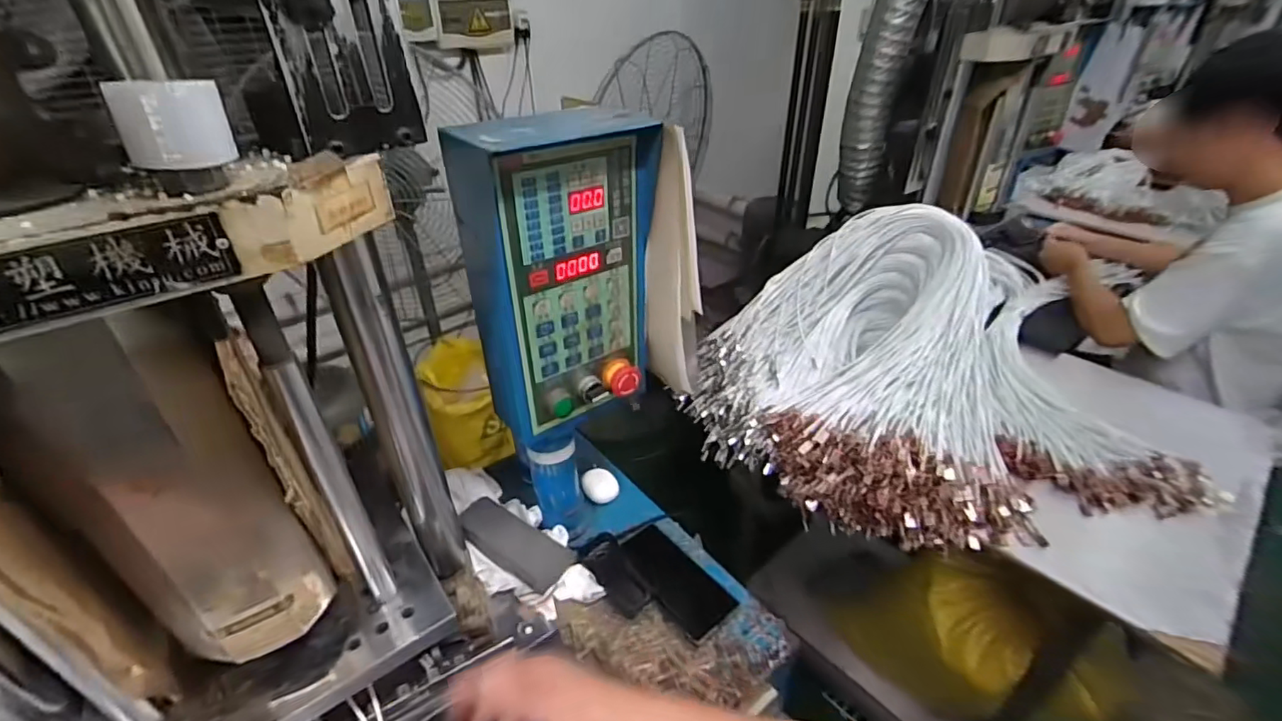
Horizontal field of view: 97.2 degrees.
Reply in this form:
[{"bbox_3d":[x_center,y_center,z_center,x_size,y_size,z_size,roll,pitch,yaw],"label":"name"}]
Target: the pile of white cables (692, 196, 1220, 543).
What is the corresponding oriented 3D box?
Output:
[{"bbox_3d":[0.472,0.012,0.939,0.742,0.331,0.516,-2,34,-3],"label":"pile of white cables"}]

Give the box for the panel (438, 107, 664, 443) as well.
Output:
[{"bbox_3d":[-0.073,-0.078,0.592,0.179,0.311,0.083,-17,38,-24],"label":"panel"}]

